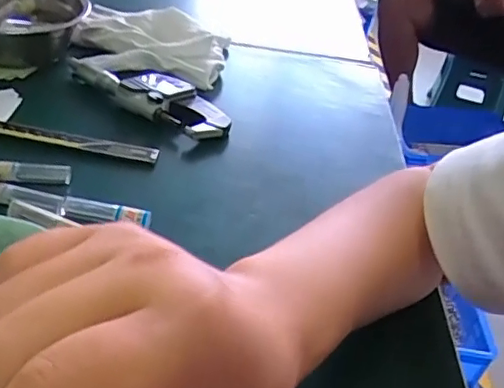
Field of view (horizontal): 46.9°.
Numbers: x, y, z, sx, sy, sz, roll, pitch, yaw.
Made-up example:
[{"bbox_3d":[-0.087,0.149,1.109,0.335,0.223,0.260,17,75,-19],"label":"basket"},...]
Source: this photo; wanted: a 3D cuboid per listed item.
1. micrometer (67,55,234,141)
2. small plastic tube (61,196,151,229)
[{"bbox_3d":[-0.085,-0.090,0.495,0.152,0.025,0.061,34,43,29],"label":"micrometer"},{"bbox_3d":[-0.095,0.012,0.380,0.058,0.008,0.012,11,36,1],"label":"small plastic tube"}]

